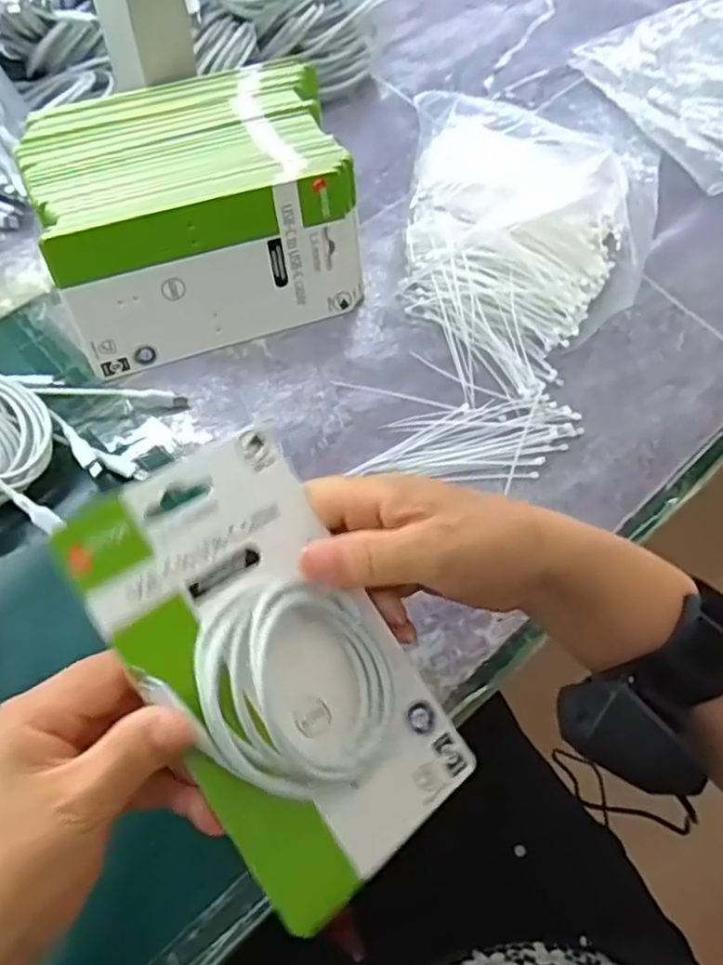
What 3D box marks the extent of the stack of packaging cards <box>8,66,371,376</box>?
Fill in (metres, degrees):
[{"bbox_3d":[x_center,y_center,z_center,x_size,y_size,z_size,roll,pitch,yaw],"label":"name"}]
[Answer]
[{"bbox_3d":[-0.106,-0.175,0.463,0.188,0.096,0.136,-18,68,-11],"label":"stack of packaging cards"}]

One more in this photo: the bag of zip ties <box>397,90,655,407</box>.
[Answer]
[{"bbox_3d":[0.119,-0.176,0.501,0.189,0.046,0.239,12,65,3],"label":"bag of zip ties"}]

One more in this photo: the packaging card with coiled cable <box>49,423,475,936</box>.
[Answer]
[{"bbox_3d":[-0.031,0.070,0.279,0.099,0.020,0.177,-31,89,-30],"label":"packaging card with coiled cable"}]

